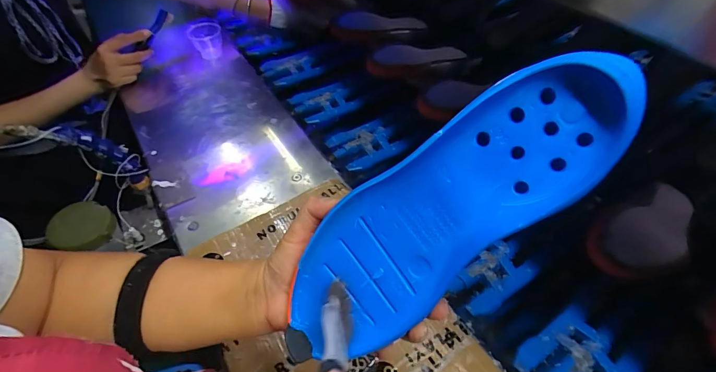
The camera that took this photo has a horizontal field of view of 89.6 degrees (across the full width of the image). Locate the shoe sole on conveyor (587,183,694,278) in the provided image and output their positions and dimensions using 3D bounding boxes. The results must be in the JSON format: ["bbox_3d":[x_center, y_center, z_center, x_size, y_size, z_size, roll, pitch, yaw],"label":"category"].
[{"bbox_3d":[0.352,0.049,0.422,0.212,0.040,0.082,-23,53,-19],"label":"shoe sole on conveyor"}]

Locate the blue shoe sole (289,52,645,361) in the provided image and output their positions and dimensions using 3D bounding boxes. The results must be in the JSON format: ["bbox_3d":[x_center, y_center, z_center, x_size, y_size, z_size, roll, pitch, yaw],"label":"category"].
[{"bbox_3d":[0.046,0.019,0.235,0.088,0.246,0.040,51,22,11],"label":"blue shoe sole"}]

